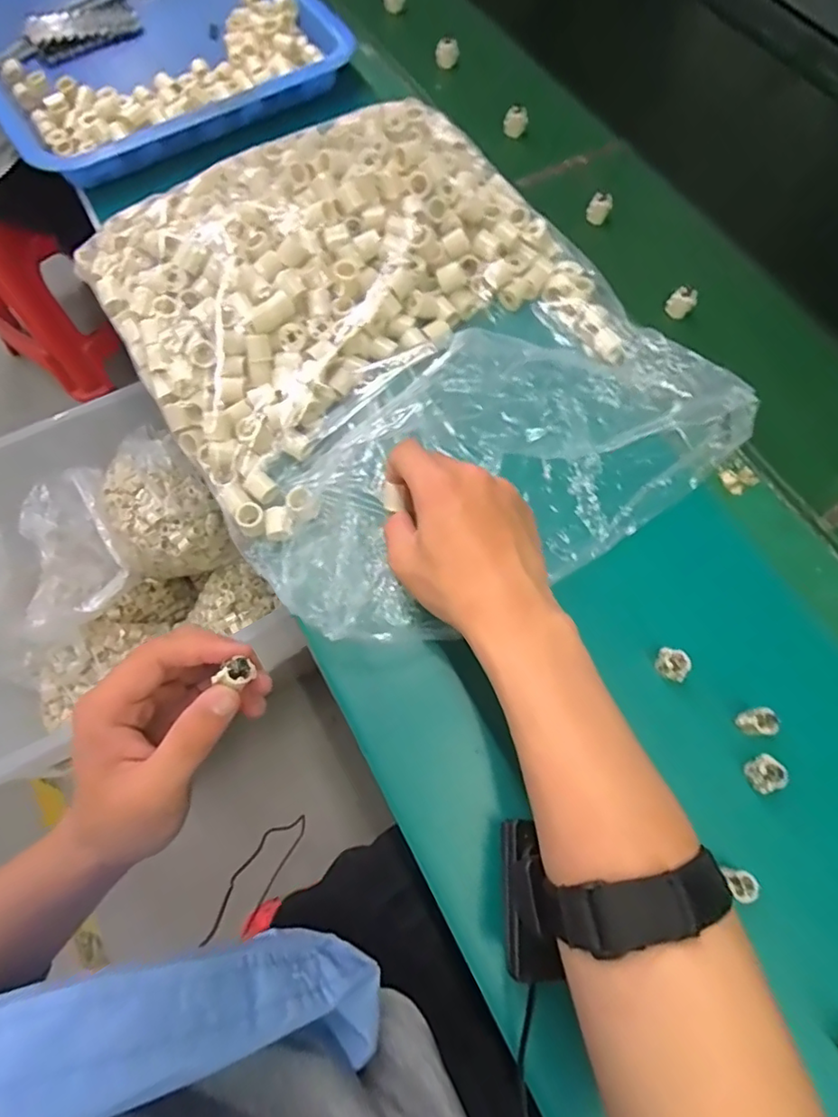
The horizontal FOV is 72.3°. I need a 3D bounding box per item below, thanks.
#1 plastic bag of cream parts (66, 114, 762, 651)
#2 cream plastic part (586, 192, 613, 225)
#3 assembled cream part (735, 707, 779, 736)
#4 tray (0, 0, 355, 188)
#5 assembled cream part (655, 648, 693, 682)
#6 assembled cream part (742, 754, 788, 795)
[{"bbox_3d":[-0.018,-0.162,0.435,0.342,0.075,0.410,-31,70,-12],"label":"plastic bag of cream parts"},{"bbox_3d":[0.164,-0.320,0.520,0.018,0.016,0.022,30,71,13],"label":"cream plastic part"},{"bbox_3d":[0.202,0.098,0.343,0.016,0.016,0.016,0,67,1],"label":"assembled cream part"},{"bbox_3d":[-0.299,-0.567,0.627,0.351,0.070,0.424,-32,70,-12],"label":"tray"},{"bbox_3d":[0.158,0.065,0.355,0.019,0.016,0.014,26,70,11],"label":"assembled cream part"},{"bbox_3d":[0.201,0.125,0.333,0.015,0.017,0.018,-27,69,-10],"label":"assembled cream part"}]

